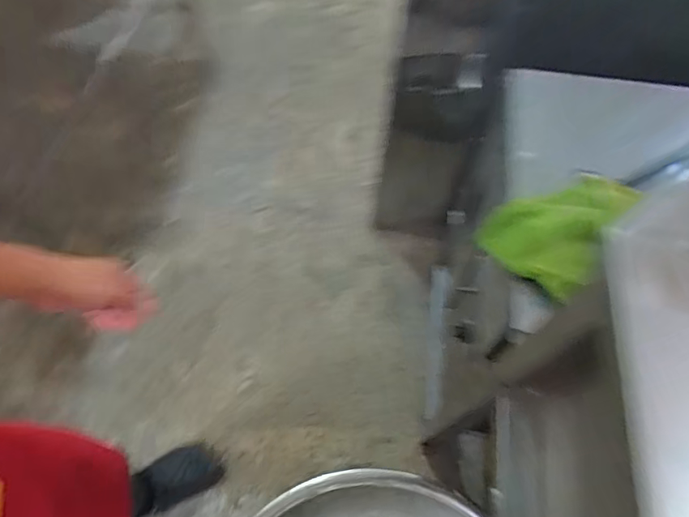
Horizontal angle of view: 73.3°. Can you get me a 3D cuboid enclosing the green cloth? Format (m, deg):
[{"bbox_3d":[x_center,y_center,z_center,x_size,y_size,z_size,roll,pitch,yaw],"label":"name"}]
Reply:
[{"bbox_3d":[0.251,-0.039,0.532,0.161,0.082,0.126,-33,67,-15],"label":"green cloth"}]

